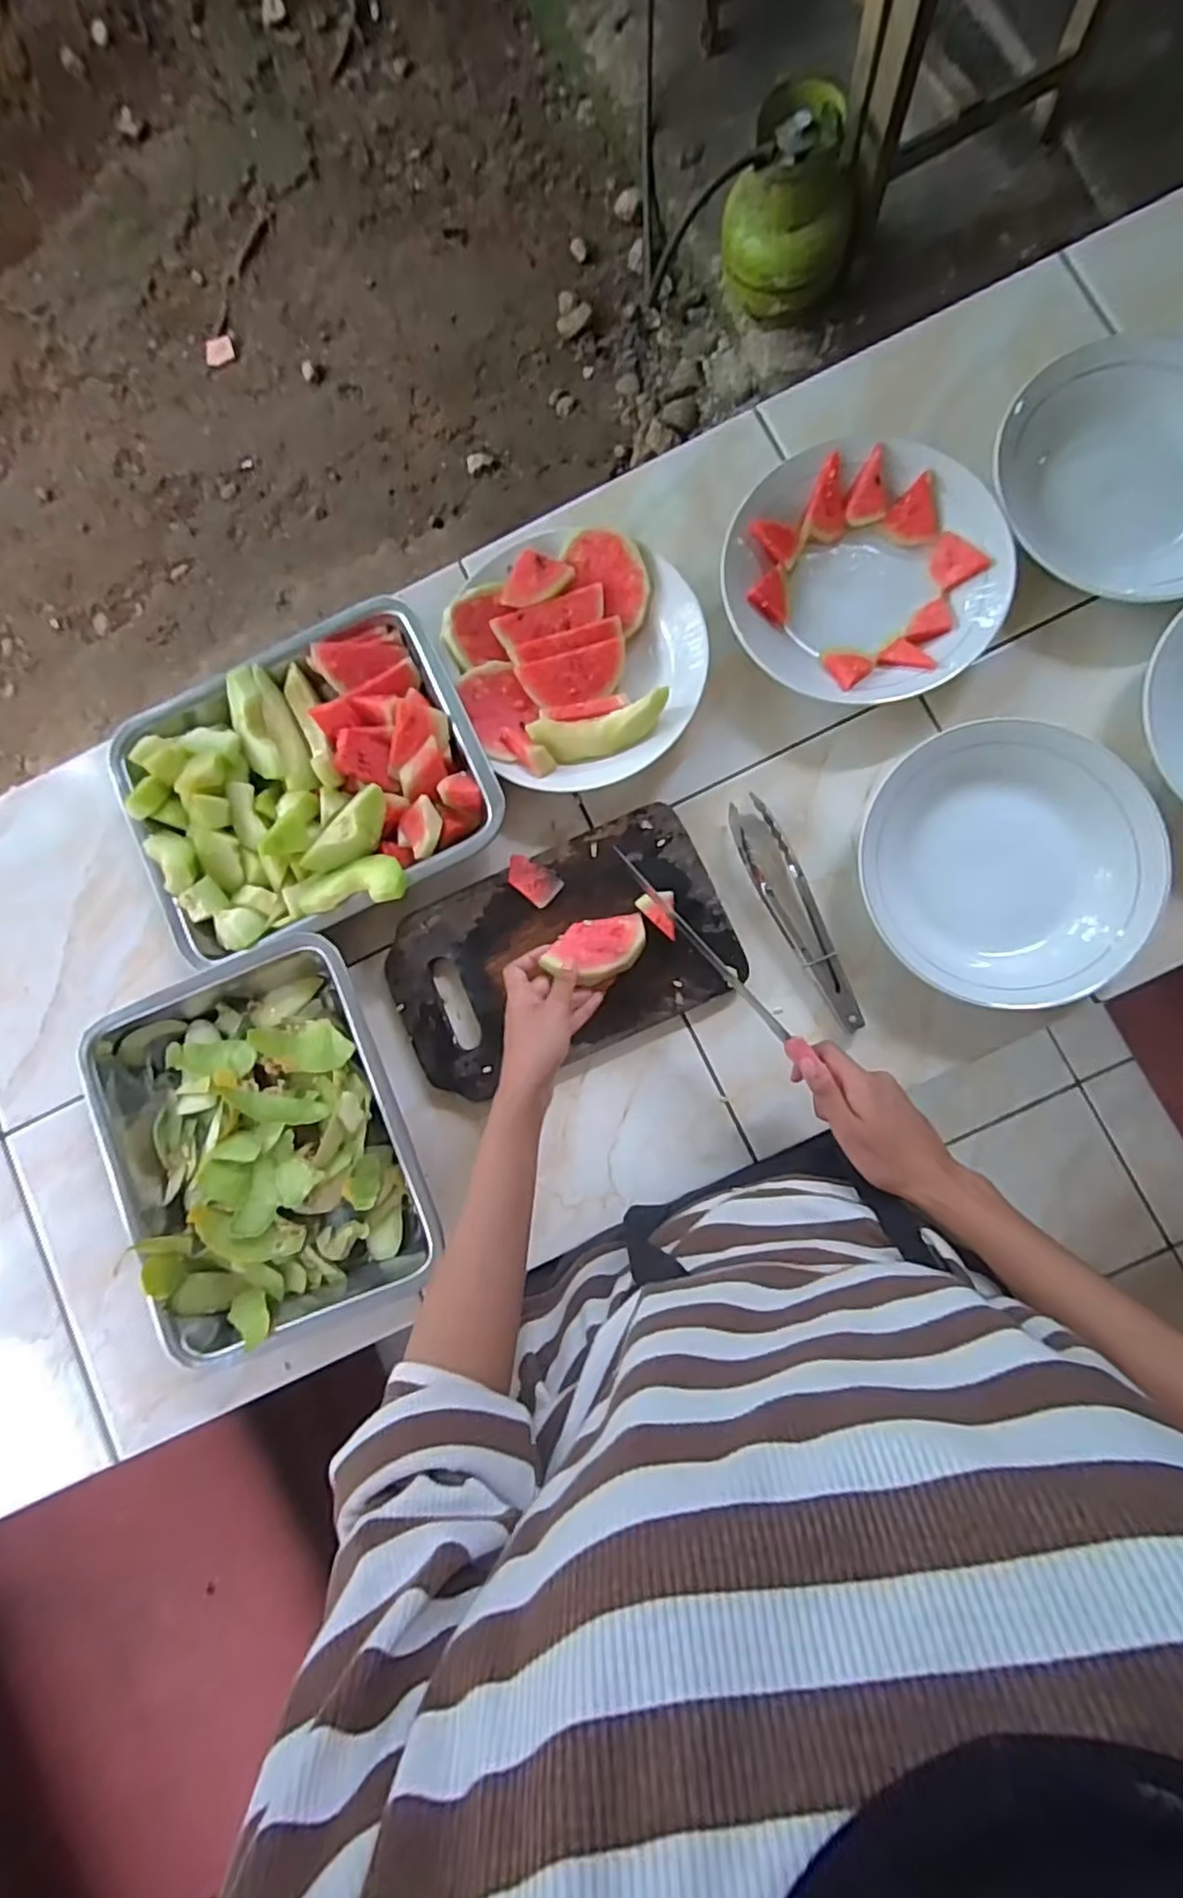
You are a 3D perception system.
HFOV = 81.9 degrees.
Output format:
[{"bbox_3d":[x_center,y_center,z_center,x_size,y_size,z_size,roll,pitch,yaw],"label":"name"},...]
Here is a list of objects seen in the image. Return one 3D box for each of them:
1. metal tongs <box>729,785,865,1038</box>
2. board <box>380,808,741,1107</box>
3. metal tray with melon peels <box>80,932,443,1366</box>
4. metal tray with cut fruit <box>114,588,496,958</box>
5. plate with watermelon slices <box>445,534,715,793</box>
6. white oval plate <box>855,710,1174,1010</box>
[{"bbox_3d":[0.167,-0.028,0.564,0.040,0.016,0.205,-22,84,3],"label":"metal tongs"},{"bbox_3d":[-0.028,0.006,0.570,0.282,0.015,0.167,-24,83,2],"label":"board"},{"bbox_3d":[-0.273,0.162,0.570,0.239,0.050,0.298,-21,84,3],"label":"metal tray with melon peels"},{"bbox_3d":[-0.245,-0.147,0.581,0.298,0.047,0.252,-20,84,3],"label":"metal tray with cut fruit"},{"bbox_3d":[-0.013,-0.249,0.582,0.199,0.041,0.211,0,85,5],"label":"plate with watermelon slices"},{"bbox_3d":[0.325,-0.070,0.538,0.211,0.042,0.223,-5,85,4],"label":"white oval plate"}]

